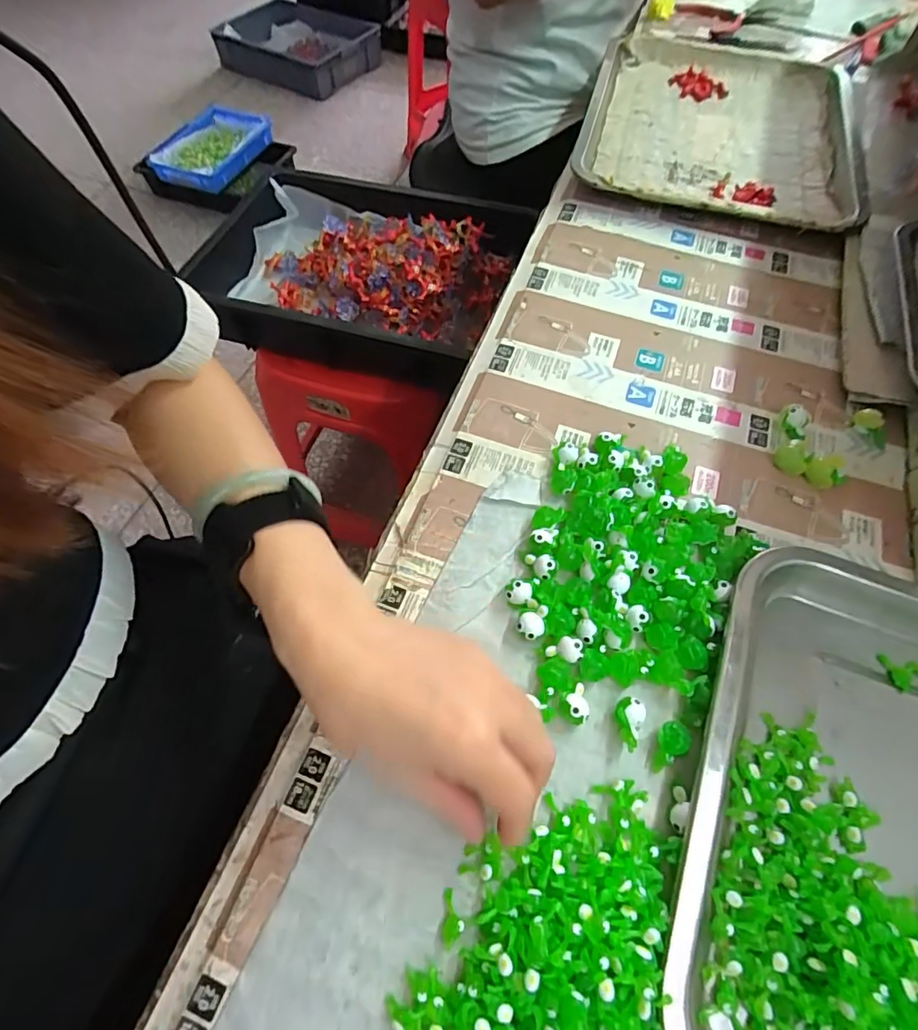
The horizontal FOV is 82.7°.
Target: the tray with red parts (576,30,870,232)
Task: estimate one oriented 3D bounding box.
[{"bbox_3d":[0.259,-0.387,0.516,0.253,0.027,0.307,14,63,8],"label":"tray with red parts"}]

